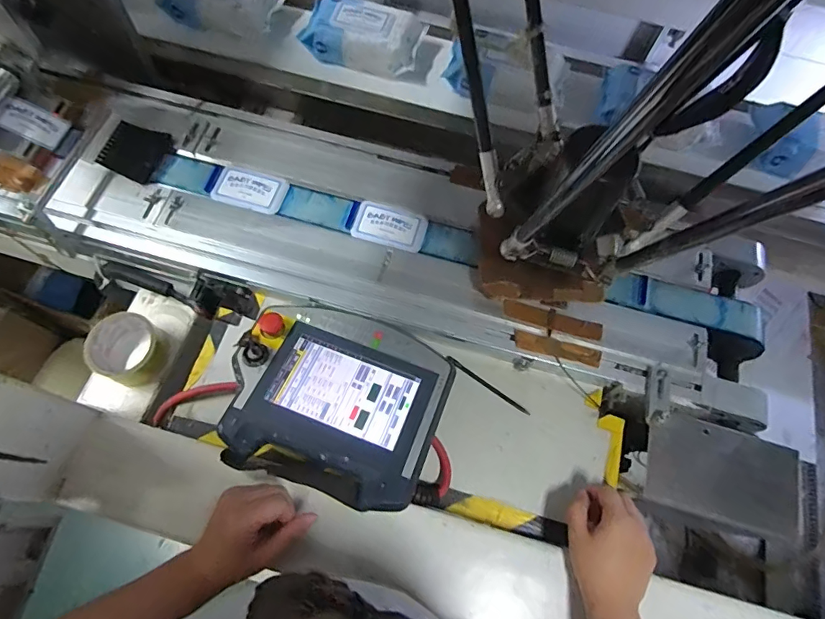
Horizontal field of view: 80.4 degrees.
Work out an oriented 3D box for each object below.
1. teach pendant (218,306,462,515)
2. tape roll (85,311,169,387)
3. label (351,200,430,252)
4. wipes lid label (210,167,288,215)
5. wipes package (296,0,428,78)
[{"bbox_3d":[-0.090,0.092,0.564,0.246,0.058,0.197,20,68,5],"label":"teach pendant"},{"bbox_3d":[-0.376,0.054,0.650,0.084,0.058,0.084,1,67,-3],"label":"tape roll"},{"bbox_3d":[-0.030,-0.113,0.663,0.097,0.006,0.062,17,68,2],"label":"label"},{"bbox_3d":[-0.223,-0.163,0.666,0.096,0.007,0.062,15,67,3],"label":"wipes lid label"},{"bbox_3d":[-0.082,-0.455,0.803,0.192,0.058,0.103,13,67,2],"label":"wipes package"}]

